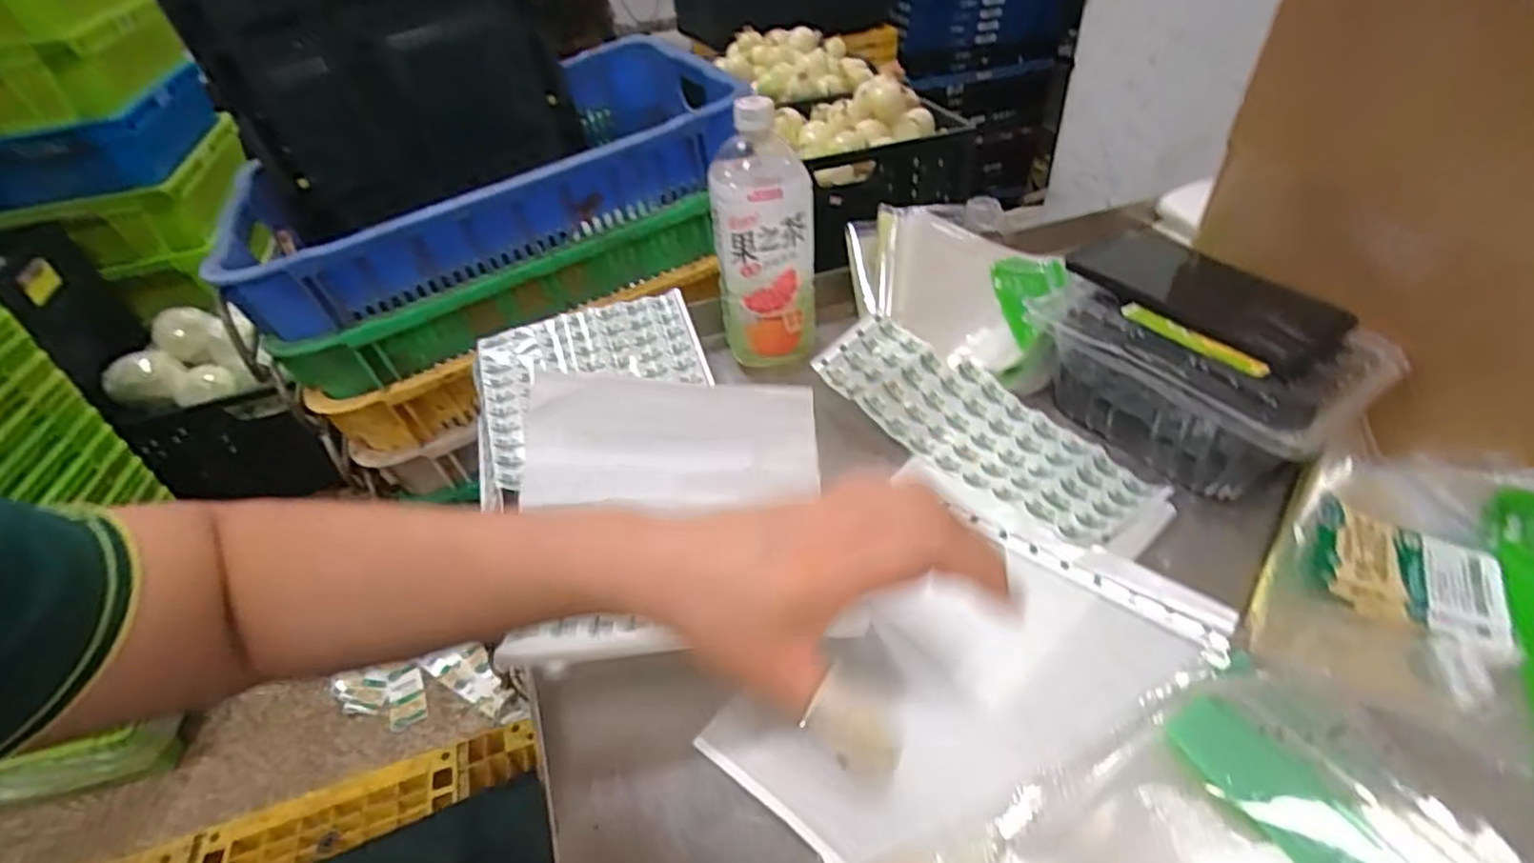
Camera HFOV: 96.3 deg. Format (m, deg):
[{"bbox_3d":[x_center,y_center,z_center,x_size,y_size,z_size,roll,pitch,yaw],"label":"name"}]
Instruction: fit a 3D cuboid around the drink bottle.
[{"bbox_3d":[-0.003,-0.164,0.594,0.086,0.207,0.077,-1,40,2],"label":"drink bottle"}]

